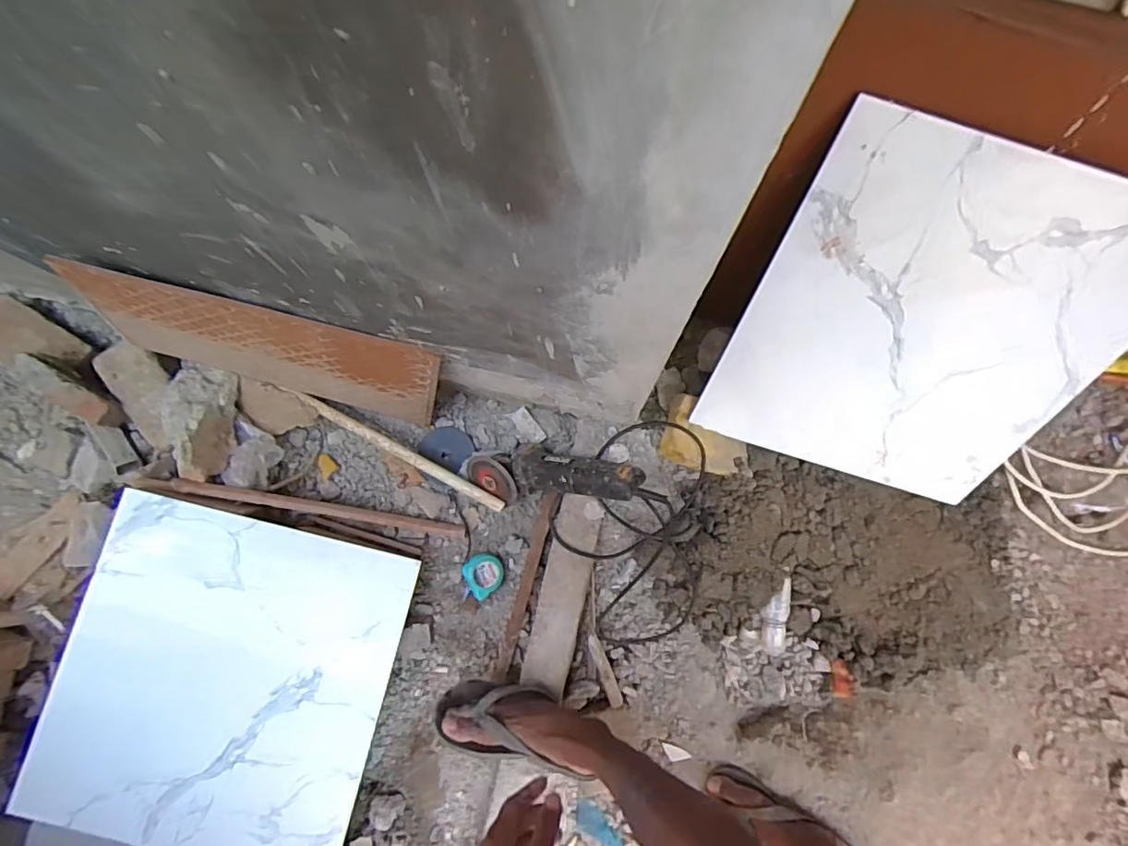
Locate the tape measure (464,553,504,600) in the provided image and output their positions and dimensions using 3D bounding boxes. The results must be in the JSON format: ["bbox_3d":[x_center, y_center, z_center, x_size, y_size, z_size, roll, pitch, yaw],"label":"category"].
[{"bbox_3d":[-0.139,0.262,0.964,0.062,0.048,0.066,0,80,2],"label":"tape measure"}]

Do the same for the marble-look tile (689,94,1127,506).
[{"bbox_3d":[0.499,-0.114,0.778,0.480,0.490,0.014,17,42,-1],"label":"marble-look tile"}]

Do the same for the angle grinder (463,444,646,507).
[{"bbox_3d":[-0.022,0.082,0.878,0.296,0.069,0.088,0,83,27],"label":"angle grinder"}]

